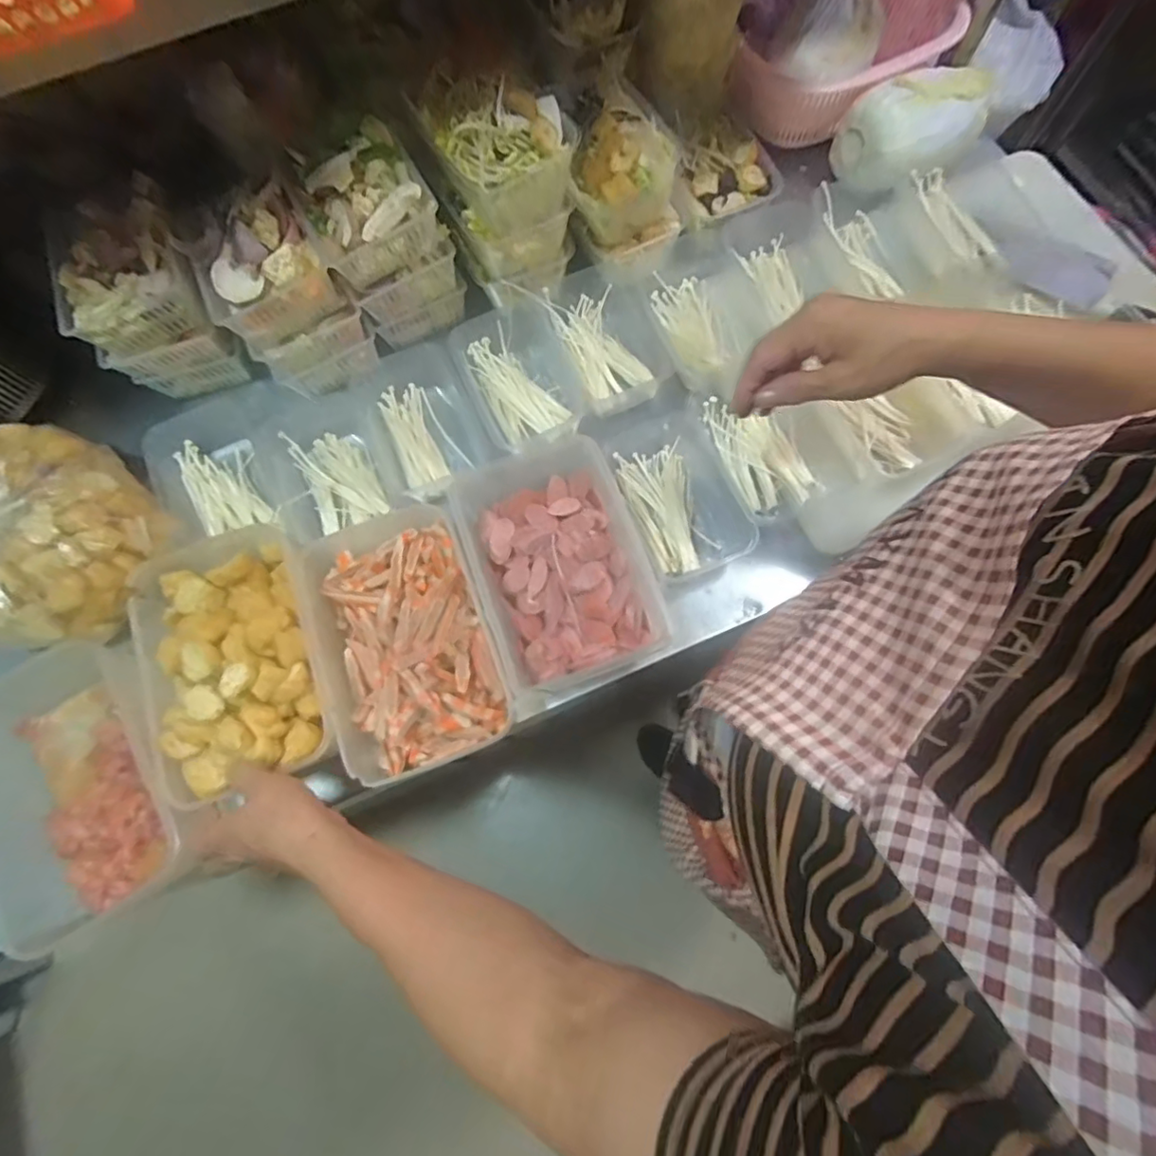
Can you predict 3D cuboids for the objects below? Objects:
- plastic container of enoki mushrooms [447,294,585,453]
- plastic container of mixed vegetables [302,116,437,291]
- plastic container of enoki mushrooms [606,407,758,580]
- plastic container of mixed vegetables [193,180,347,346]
[{"bbox_3d":[-0.062,-0.216,0.636,0.110,0.044,0.167,-28,75,-6],"label":"plastic container of enoki mushrooms"},{"bbox_3d":[-0.202,-0.355,0.555,0.107,0.060,0.117,-24,75,-5],"label":"plastic container of mixed vegetables"},{"bbox_3d":[0.097,-0.083,0.597,0.110,0.038,0.177,-23,75,-5],"label":"plastic container of enoki mushrooms"},{"bbox_3d":[-0.304,-0.306,0.562,0.118,0.061,0.129,-21,75,-5],"label":"plastic container of mixed vegetables"}]

